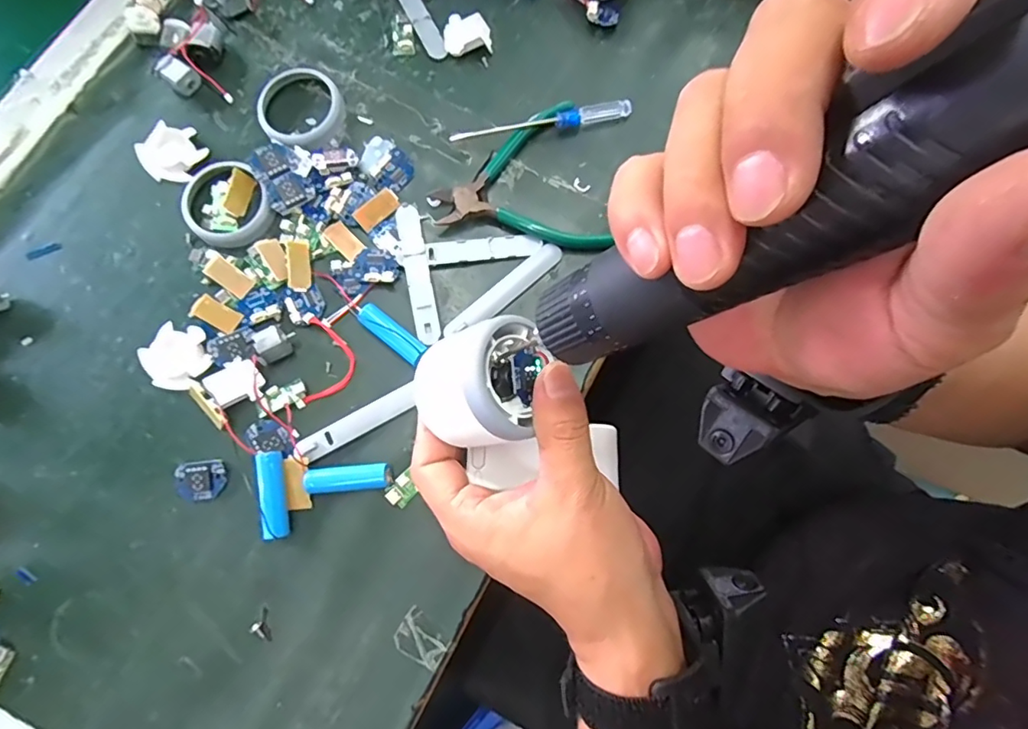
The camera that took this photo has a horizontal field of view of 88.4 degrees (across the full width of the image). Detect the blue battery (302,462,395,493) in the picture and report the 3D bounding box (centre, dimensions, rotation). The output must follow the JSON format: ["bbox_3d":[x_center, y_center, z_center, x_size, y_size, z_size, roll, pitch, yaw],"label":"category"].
[{"bbox_3d":[-0.098,0.067,0.312,0.050,0.012,0.014,-6,79,-2],"label":"blue battery"}]

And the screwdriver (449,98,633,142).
[{"bbox_3d":[0.020,-0.167,0.369,0.127,0.014,0.012,-15,79,-4],"label":"screwdriver"}]

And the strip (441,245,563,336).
[{"bbox_3d":[-0.006,-0.047,0.343,0.092,0.005,0.017,-41,82,-9],"label":"strip"}]

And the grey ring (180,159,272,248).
[{"bbox_3d":[-0.191,-0.107,0.352,0.055,0.014,0.057,0,79,-1],"label":"grey ring"}]

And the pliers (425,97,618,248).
[{"bbox_3d":[-0.002,-0.119,0.355,0.108,0.011,0.108,-12,79,-4],"label":"pliers"}]

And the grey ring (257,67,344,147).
[{"bbox_3d":[-0.148,-0.178,0.367,0.057,0.011,0.054,0,79,-1],"label":"grey ring"}]

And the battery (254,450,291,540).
[{"bbox_3d":[-0.141,0.076,0.309,0.014,0.016,0.050,-9,79,-3],"label":"battery"}]

